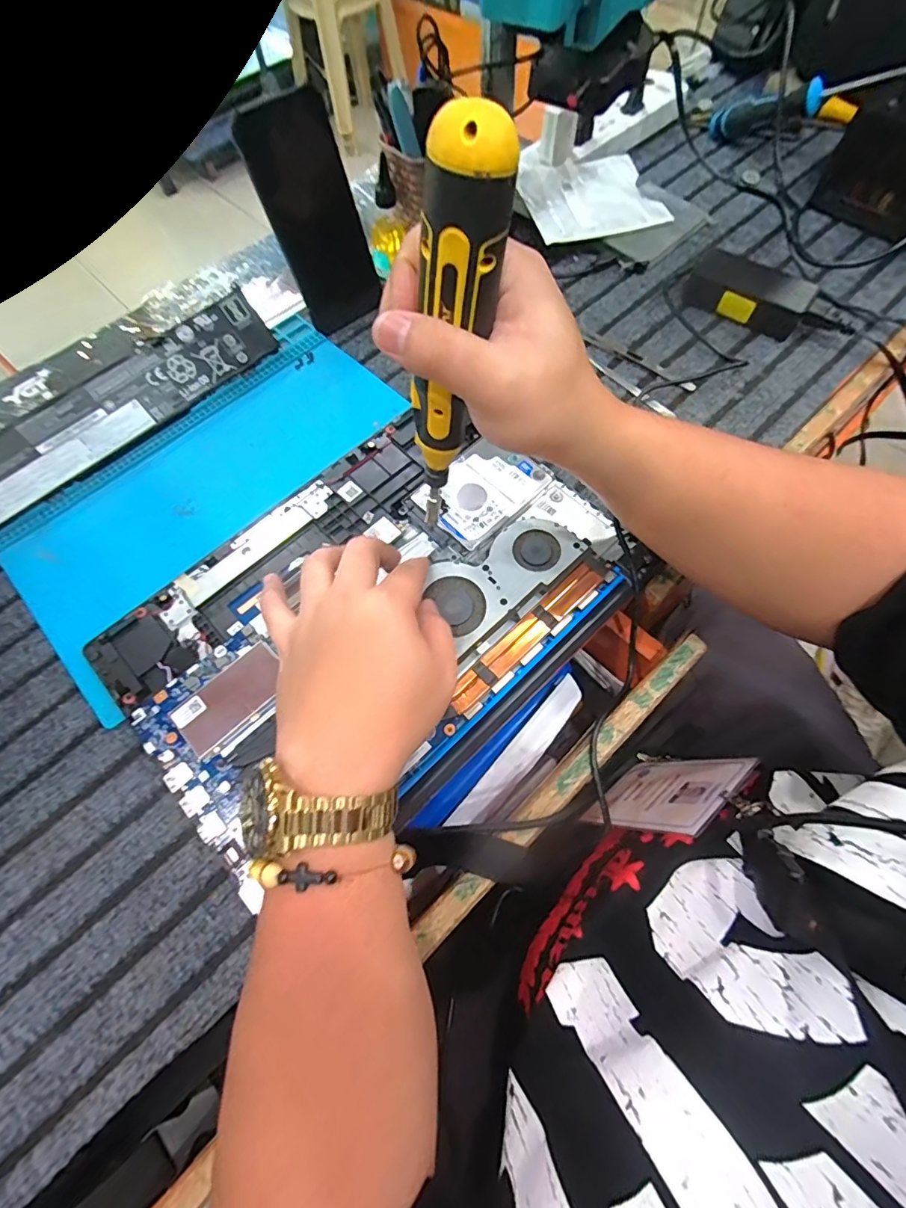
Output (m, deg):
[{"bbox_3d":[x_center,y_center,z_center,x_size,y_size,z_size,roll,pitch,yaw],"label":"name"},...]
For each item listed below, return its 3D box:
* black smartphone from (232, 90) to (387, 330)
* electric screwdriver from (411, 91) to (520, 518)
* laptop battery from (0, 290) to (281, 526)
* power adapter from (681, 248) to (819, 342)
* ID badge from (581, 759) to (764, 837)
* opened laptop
[{"bbox_3d":[-0.119,-0.336,0.439,0.077,0.157,0.009,-29,48,-6],"label":"black smartphone"},{"bbox_3d":[-0.003,-0.119,0.257,0.028,0.199,0.028,4,59,-6],"label":"electric screwdriver"},{"bbox_3d":[-0.290,-0.169,0.430,0.300,0.009,0.056,-42,115,-14],"label":"laptop battery"},{"bbox_3d":[0.275,-0.291,0.467,0.105,0.034,0.049,30,71,15],"label":"power adapter"},{"bbox_3d":[0.172,0.155,0.411,0.092,0.128,0.004,-28,85,-27],"label":"ID badge"},{"bbox_3d":[-0.058,0.003,0.363,0.343,0.020,0.245,-42,71,-14],"label":"opened laptop"}]

